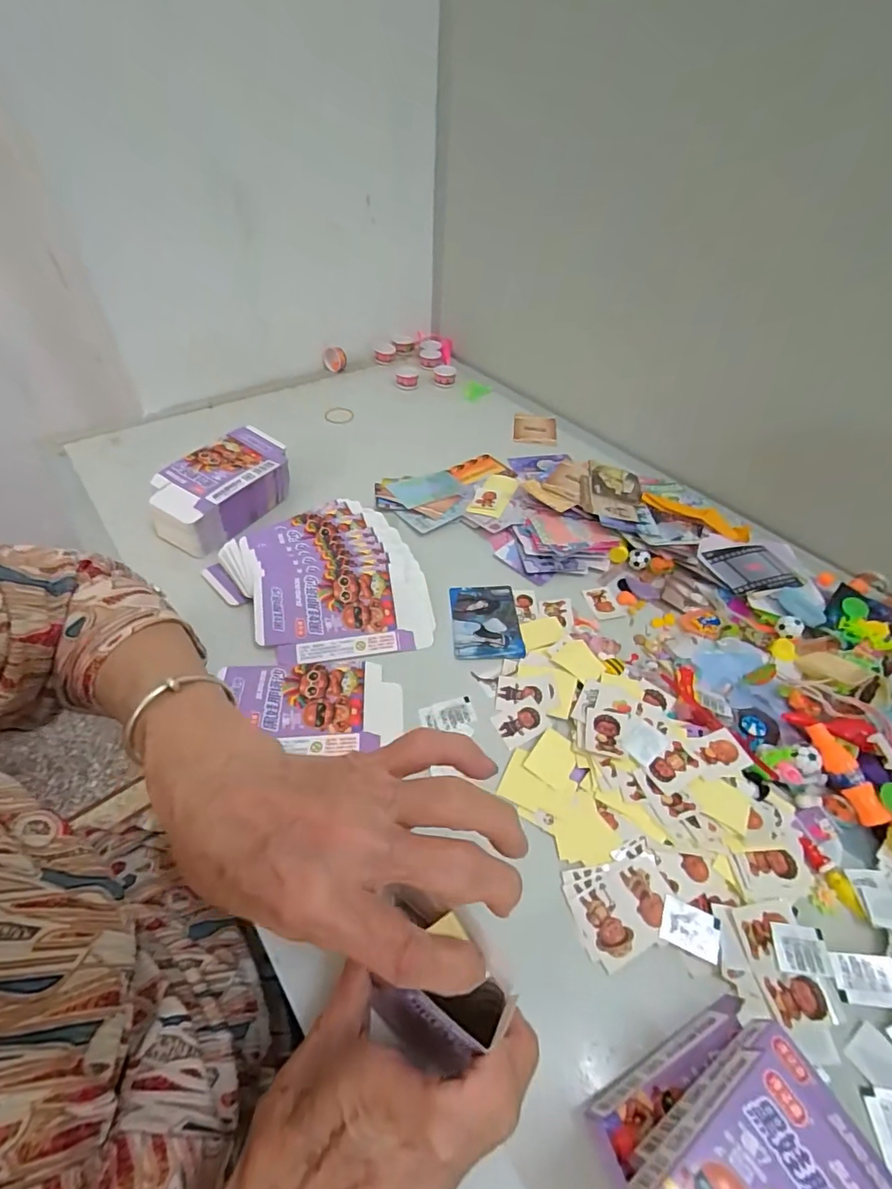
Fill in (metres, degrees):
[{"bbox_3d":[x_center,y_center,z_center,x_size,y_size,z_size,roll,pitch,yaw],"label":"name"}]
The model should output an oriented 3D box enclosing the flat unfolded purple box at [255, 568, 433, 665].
[{"bbox_3d":[-0.091,0.017,0.432,0.150,0.008,0.084,-5,70,-10],"label":"flat unfolded purple box"}]

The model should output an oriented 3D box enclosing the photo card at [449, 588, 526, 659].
[{"bbox_3d":[0.037,0.026,0.454,0.062,0.004,0.087,-1,47,-3],"label":"photo card"}]

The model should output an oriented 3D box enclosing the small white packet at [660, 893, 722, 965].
[{"bbox_3d":[0.147,0.200,0.289,0.033,0.005,0.024,20,50,16],"label":"small white packet"}]

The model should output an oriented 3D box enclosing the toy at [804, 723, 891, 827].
[{"bbox_3d":[0.288,0.129,0.350,0.020,0.017,0.070,-6,48,-7],"label":"toy"}]

